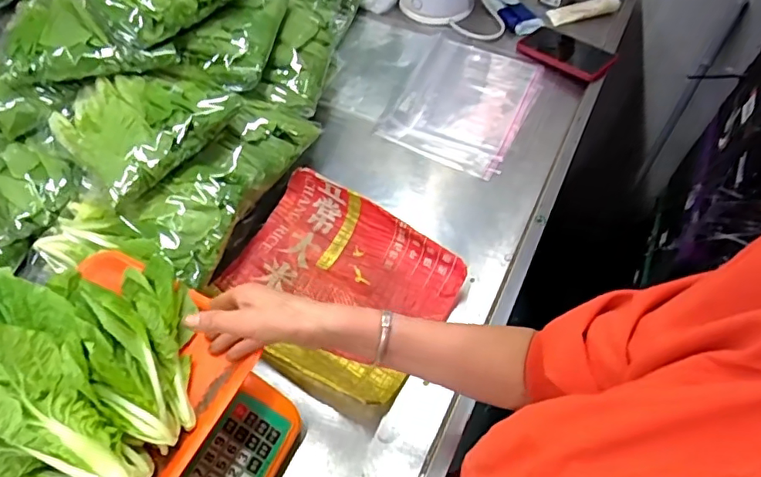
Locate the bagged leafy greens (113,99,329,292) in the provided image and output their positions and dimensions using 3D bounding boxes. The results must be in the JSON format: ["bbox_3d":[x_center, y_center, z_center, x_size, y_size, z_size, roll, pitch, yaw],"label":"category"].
[{"bbox_3d":[-0.191,-0.077,0.686,0.144,0.063,0.297,30,60,17],"label":"bagged leafy greens"}]

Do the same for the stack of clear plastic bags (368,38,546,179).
[{"bbox_3d":[0.143,-0.232,0.895,0.205,0.020,0.276,25,59,15],"label":"stack of clear plastic bags"}]

